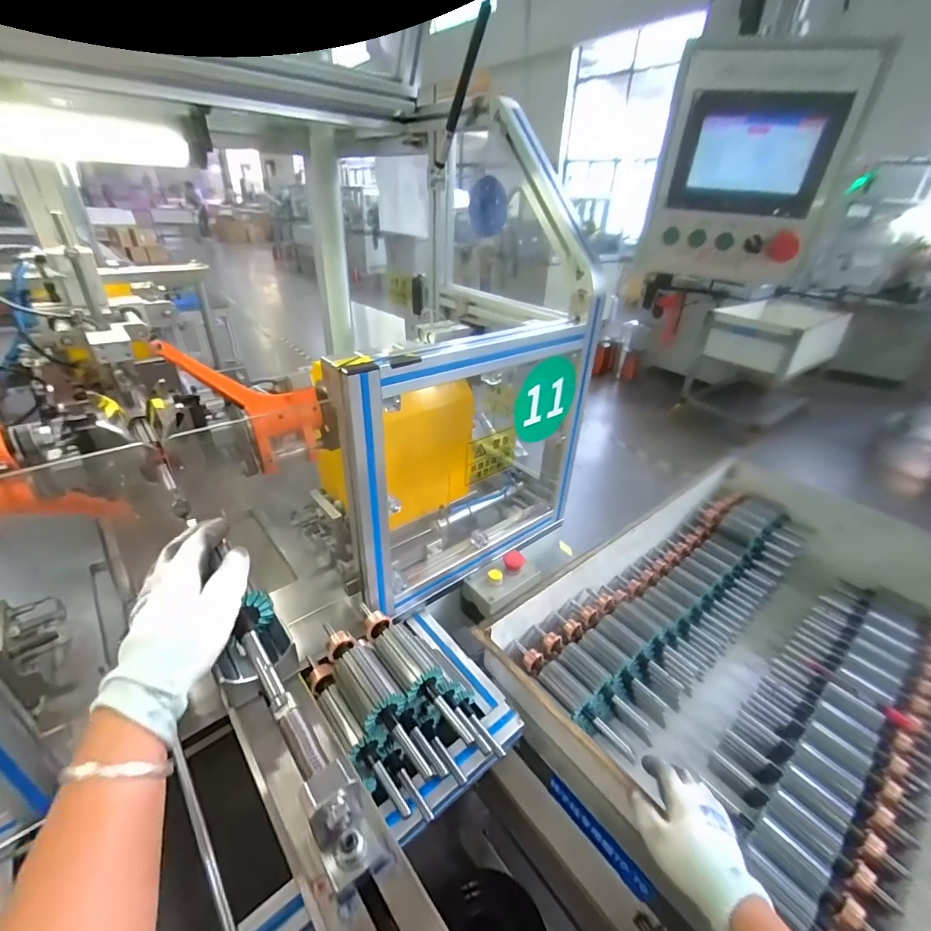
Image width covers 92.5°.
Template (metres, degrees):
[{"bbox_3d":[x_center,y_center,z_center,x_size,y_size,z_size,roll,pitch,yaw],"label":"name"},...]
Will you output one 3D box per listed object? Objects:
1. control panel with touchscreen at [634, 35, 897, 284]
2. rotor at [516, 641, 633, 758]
[{"bbox_3d":[0.425,-0.445,0.677,0.248,0.297,0.052,12,32,14],"label":"control panel with touchscreen"},{"bbox_3d":[0.166,0.367,0.737,0.064,0.043,0.225,-24,40,-37],"label":"rotor"}]

